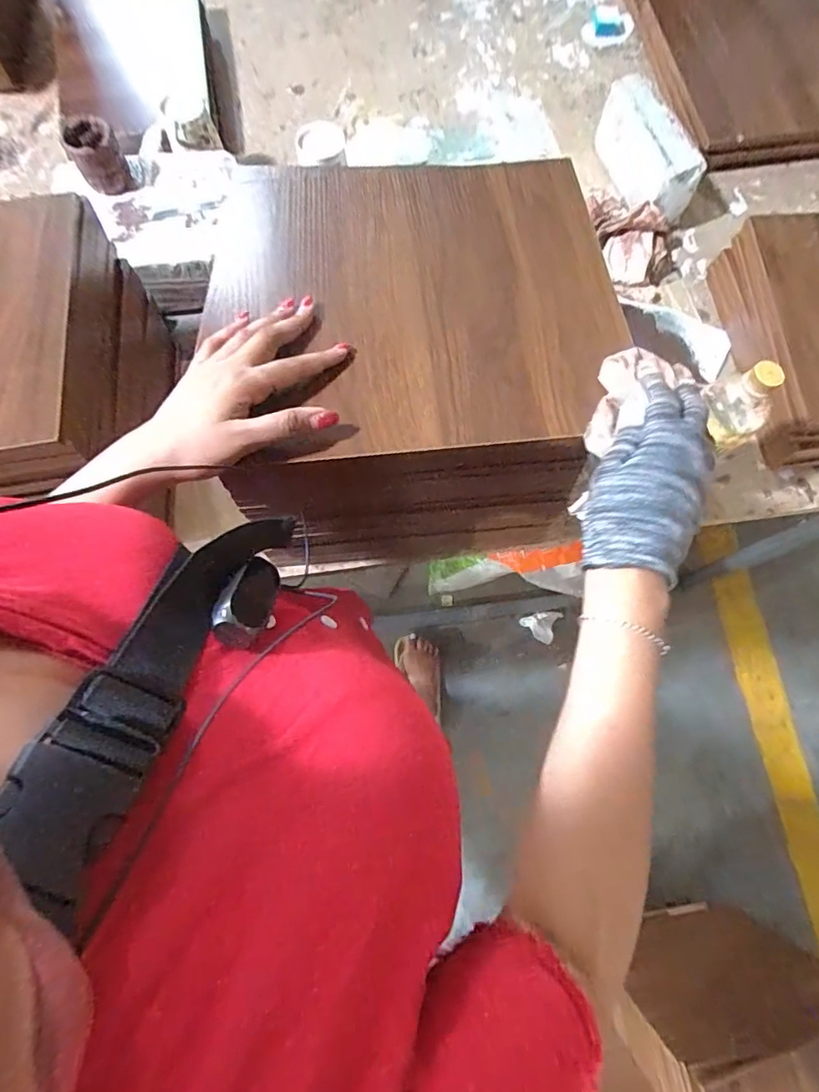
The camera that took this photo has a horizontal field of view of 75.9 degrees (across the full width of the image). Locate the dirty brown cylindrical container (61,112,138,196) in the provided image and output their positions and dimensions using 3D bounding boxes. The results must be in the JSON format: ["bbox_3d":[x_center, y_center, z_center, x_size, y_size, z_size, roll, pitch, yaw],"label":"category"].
[{"bbox_3d":[-0.405,-0.506,0.685,0.062,0.077,0.058,0,73,-1],"label":"dirty brown cylindrical container"}]

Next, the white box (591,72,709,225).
[{"bbox_3d":[0.355,-0.588,0.796,0.069,0.096,0.215,-19,74,-6],"label":"white box"}]

